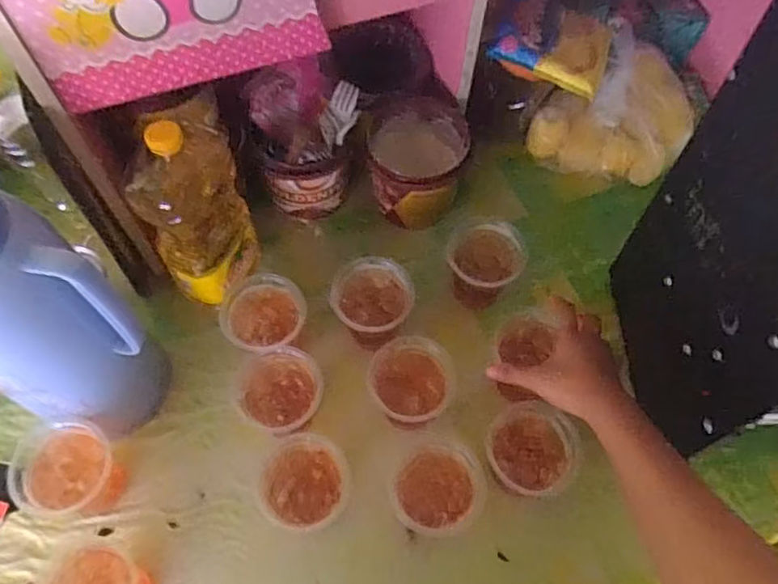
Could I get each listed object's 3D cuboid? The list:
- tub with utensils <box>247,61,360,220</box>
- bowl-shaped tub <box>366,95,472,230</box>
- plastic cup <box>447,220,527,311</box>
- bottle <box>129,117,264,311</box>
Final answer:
[{"bbox_3d":[-0.102,-0.181,0.758,0.124,0.157,0.102,-12,62,-8],"label":"tub with utensils"},{"bbox_3d":[0.037,-0.156,0.792,0.130,0.118,0.131,0,61,-1],"label":"bowl-shaped tub"},{"bbox_3d":[0.110,-0.026,0.728,0.084,0.098,0.070,7,62,2],"label":"plastic cup"},{"bbox_3d":[-0.210,-0.085,0.661,0.078,0.261,0.108,24,58,19],"label":"bottle"}]

